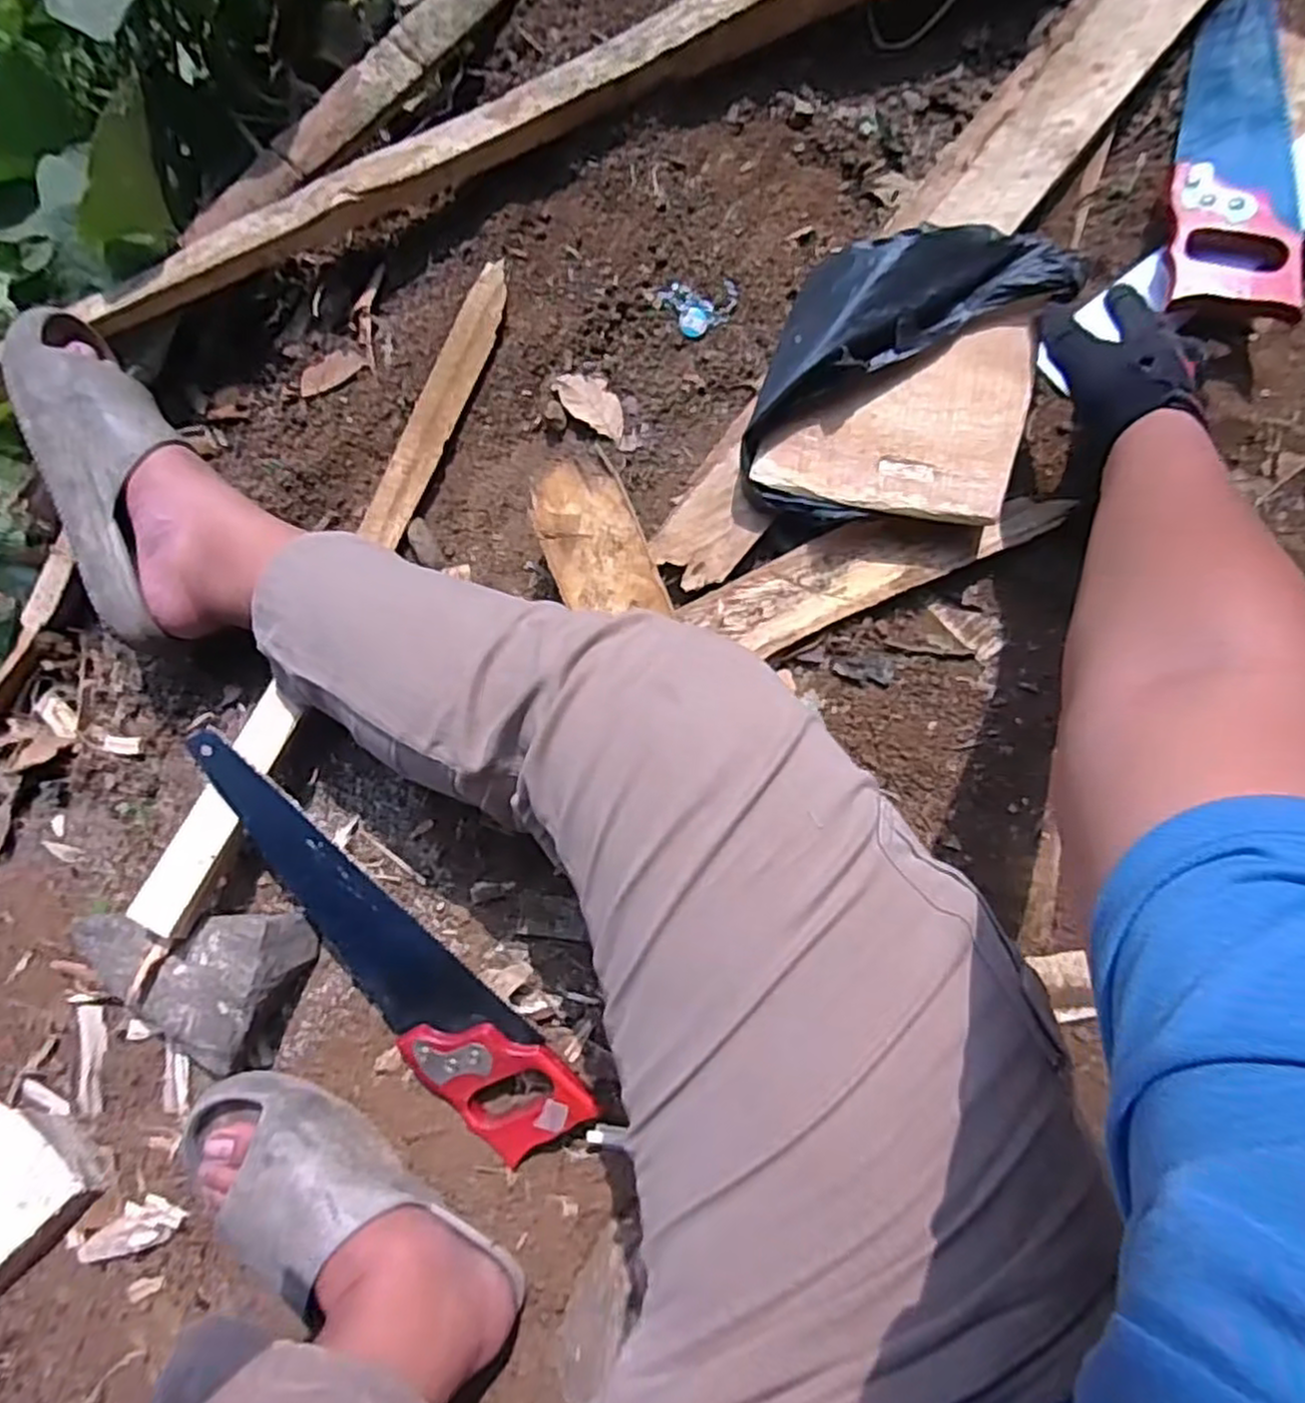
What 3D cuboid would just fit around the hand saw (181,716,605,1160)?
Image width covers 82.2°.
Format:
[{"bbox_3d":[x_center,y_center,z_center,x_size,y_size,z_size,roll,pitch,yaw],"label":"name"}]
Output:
[{"bbox_3d":[-0.220,0.192,0.591,0.406,0.025,0.089,42,102,5],"label":"hand saw"}]

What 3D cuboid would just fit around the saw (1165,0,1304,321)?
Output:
[{"bbox_3d":[0.481,-0.468,0.620,0.087,0.028,0.353,9,75,13],"label":"saw"}]

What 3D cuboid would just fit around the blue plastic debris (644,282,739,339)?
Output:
[{"bbox_3d":[0.035,-0.338,0.645,0.076,0.004,0.050,-2,87,-5],"label":"blue plastic debris"}]

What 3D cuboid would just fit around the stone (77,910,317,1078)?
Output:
[{"bbox_3d":[-0.371,0.216,0.598,0.175,0.066,0.119,14,86,-4],"label":"stone"}]

